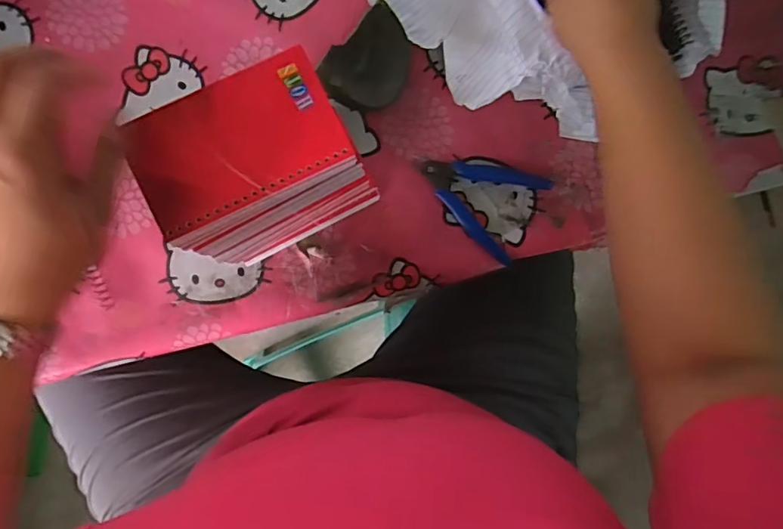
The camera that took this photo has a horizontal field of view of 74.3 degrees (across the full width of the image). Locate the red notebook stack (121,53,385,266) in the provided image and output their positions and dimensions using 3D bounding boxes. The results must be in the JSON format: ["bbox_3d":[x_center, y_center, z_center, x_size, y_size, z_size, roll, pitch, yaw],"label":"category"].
[{"bbox_3d":[-0.095,-0.068,0.385,0.133,0.131,0.098,-28,92,-4],"label":"red notebook stack"}]

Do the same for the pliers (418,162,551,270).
[{"bbox_3d":[0.076,-0.064,0.464,0.111,0.010,0.081,31,88,-4],"label":"pliers"}]

